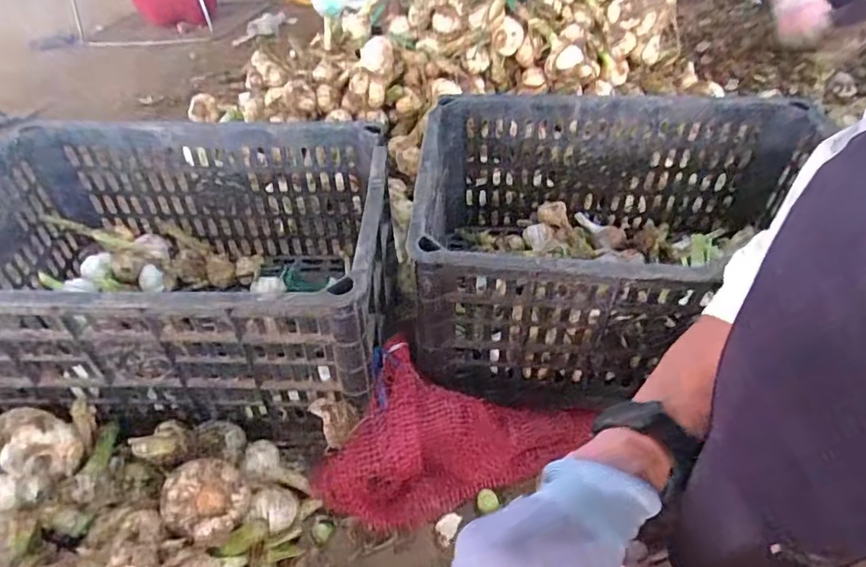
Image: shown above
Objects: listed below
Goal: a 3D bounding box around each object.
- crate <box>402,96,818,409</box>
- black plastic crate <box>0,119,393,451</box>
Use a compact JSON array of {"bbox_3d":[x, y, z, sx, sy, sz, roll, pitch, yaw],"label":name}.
[{"bbox_3d":[0.203,-0.041,0.611,0.408,0.228,0.301,2,42,8],"label":"crate"},{"bbox_3d":[-0.266,-0.014,0.589,0.423,0.209,0.298,-4,41,1],"label":"black plastic crate"}]

